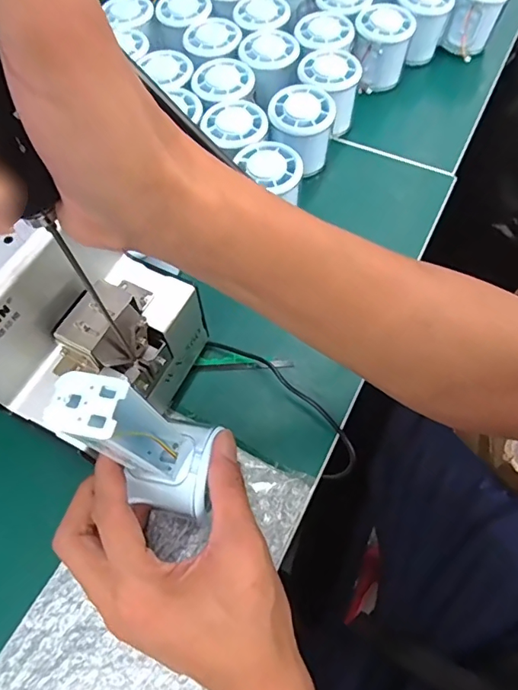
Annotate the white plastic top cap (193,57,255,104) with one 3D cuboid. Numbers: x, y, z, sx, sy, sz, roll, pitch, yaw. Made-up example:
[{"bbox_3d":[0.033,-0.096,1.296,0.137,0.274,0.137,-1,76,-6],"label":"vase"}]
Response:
[{"bbox_3d":[-0.033,-0.242,0.440,0.054,0.004,0.059,-1,63,2],"label":"white plastic top cap"}]

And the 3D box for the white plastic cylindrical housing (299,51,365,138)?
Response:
[{"bbox_3d":[0.064,-0.238,0.459,0.051,0.054,0.054,-1,63,2],"label":"white plastic cylindrical housing"}]

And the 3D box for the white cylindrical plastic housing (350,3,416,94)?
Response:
[{"bbox_3d":[0.123,-0.299,0.492,0.054,0.057,0.052,-1,63,2],"label":"white cylindrical plastic housing"}]

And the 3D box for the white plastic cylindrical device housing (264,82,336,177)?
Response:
[{"bbox_3d":[0.038,-0.191,0.444,0.055,0.063,0.057,10,64,8],"label":"white plastic cylindrical device housing"}]

